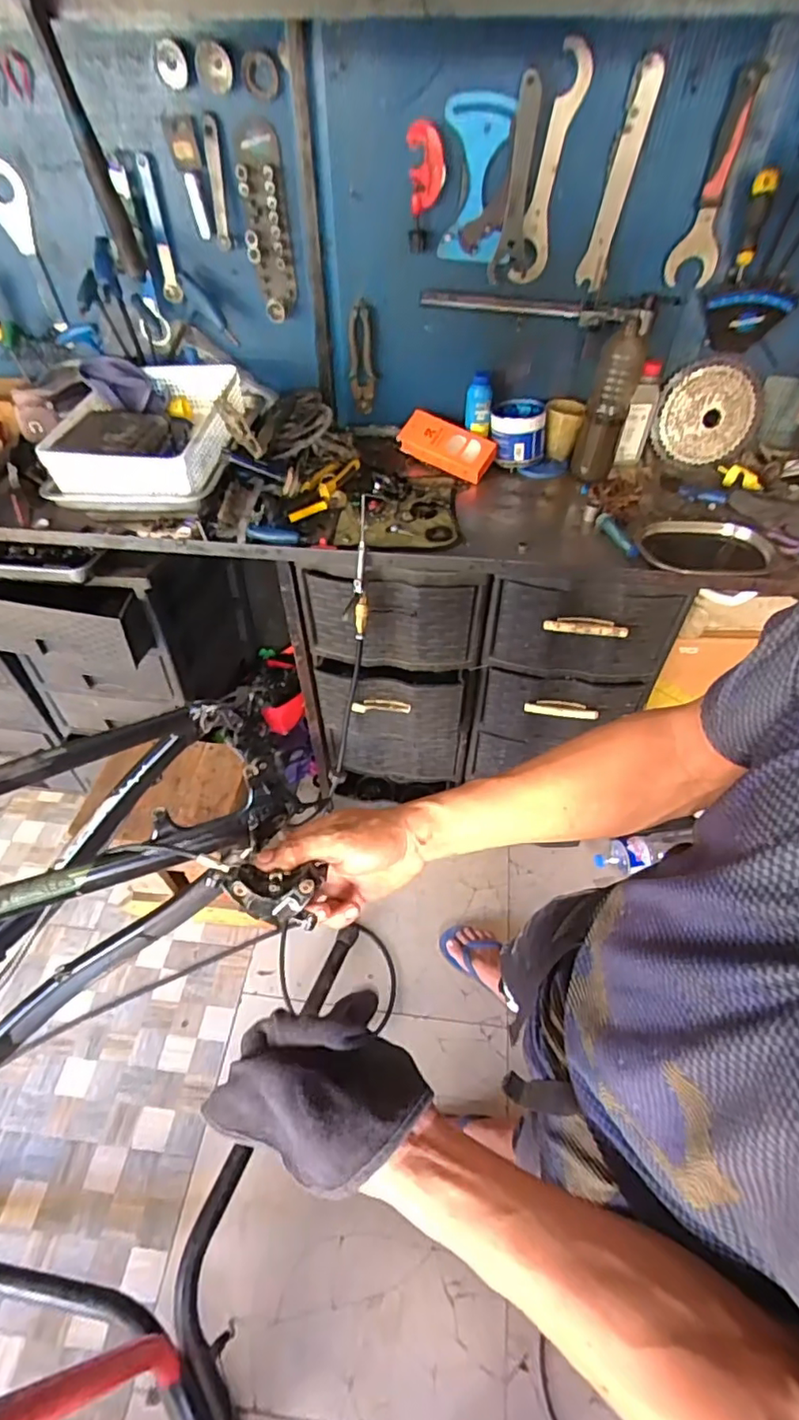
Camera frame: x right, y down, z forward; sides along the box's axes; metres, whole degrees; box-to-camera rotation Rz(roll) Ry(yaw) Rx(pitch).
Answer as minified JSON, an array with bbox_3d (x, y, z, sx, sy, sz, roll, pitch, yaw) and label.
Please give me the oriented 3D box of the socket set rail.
[{"bbox_3d":[-0.221,-0.803,0.985,0.077,0.247,0.030,-10,50,-9],"label":"socket set rail"}]

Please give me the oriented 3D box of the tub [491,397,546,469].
[{"bbox_3d":[0.227,-0.535,1.128,0.105,0.087,0.093,4,50,3],"label":"tub"}]

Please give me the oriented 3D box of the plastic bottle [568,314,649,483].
[{"bbox_3d":[0.365,-0.530,1.033,0.076,0.243,0.062,16,51,13],"label":"plastic bottle"}]

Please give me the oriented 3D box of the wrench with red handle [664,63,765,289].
[{"bbox_3d":[0.466,-0.768,0.864,0.071,0.242,0.012,13,59,10],"label":"wrench with red handle"}]

